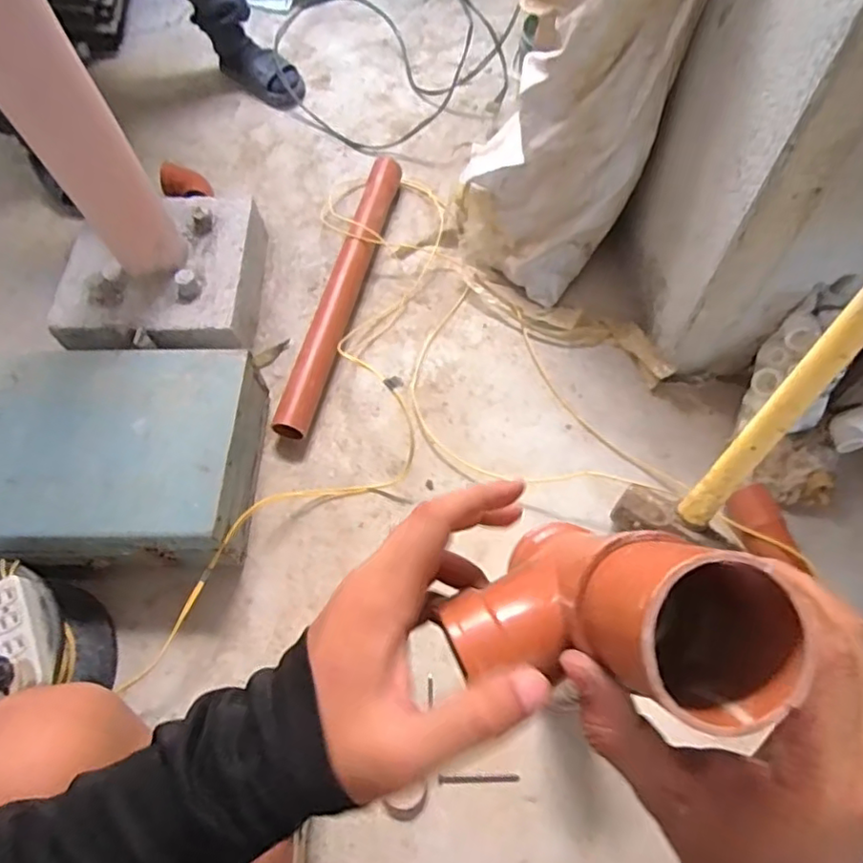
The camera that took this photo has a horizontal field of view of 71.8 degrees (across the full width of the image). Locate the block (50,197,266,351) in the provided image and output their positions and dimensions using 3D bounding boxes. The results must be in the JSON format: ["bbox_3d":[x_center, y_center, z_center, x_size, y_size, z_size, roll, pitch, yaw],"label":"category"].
[{"bbox_3d":[-0.472,-0.258,1.057,0.323,0.119,0.321,-5,62,-2],"label":"block"}]

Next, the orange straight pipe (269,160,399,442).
[{"bbox_3d":[-0.157,-0.267,1.084,0.062,0.048,0.620,11,64,8],"label":"orange straight pipe"}]

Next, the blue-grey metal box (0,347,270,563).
[{"bbox_3d":[-0.523,0.042,0.893,0.501,0.121,0.313,-1,62,1],"label":"blue-grey metal box"}]

